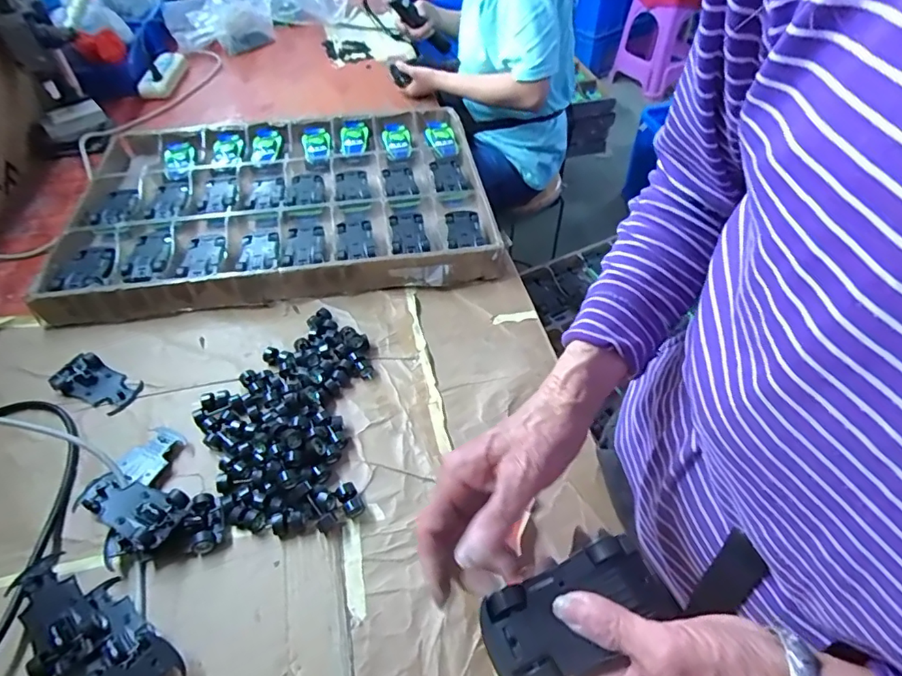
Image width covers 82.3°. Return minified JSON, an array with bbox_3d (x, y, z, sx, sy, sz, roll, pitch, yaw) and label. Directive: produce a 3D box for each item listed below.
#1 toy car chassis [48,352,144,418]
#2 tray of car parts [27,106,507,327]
[{"bbox_3d":[-0.446,0.057,0.650,0.106,0.018,0.056,21,54,19],"label":"toy car chassis"},{"bbox_3d":[-0.285,-0.244,0.895,0.675,0.060,0.498,-8,50,-5],"label":"tray of car parts"}]

